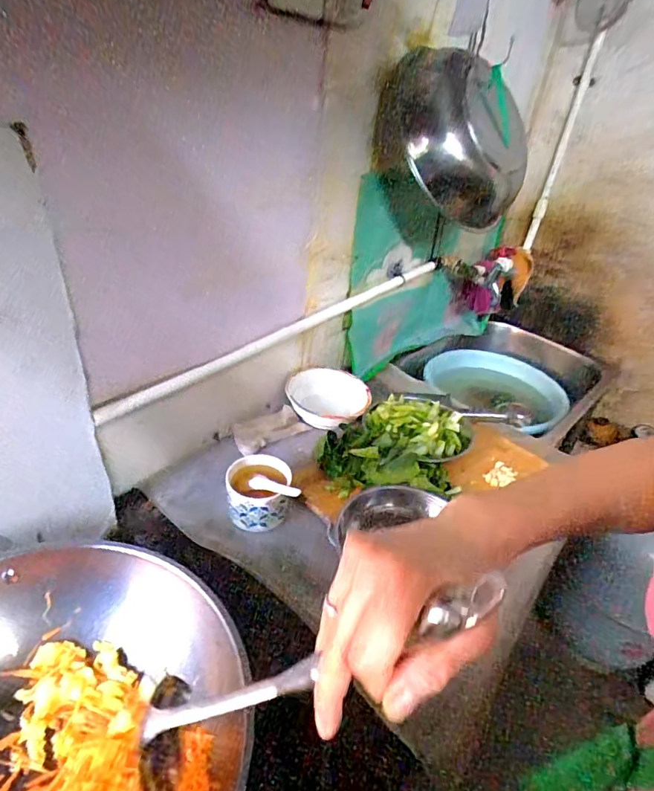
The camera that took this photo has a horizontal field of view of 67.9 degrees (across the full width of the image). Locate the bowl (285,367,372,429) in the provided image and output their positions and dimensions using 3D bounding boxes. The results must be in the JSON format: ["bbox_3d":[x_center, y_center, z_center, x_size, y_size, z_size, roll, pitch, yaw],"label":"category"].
[{"bbox_3d":[0.002,0.012,0.887,0.142,0.063,0.137,5,35,-3],"label":"bowl"}]

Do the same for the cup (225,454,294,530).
[{"bbox_3d":[-0.097,0.138,0.681,0.085,0.069,0.091,5,35,-3],"label":"cup"}]

